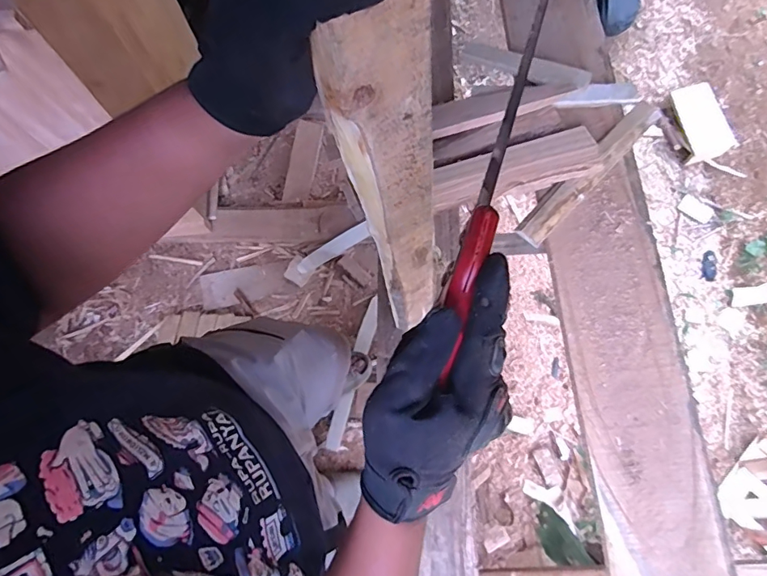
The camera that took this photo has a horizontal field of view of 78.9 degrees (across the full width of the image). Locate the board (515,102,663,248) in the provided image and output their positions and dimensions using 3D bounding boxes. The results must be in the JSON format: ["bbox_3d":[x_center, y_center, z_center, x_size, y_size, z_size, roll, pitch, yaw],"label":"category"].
[{"bbox_3d":[0.385,-0.219,0.863,0.054,0.029,0.372,43,78,14],"label":"board"}]

